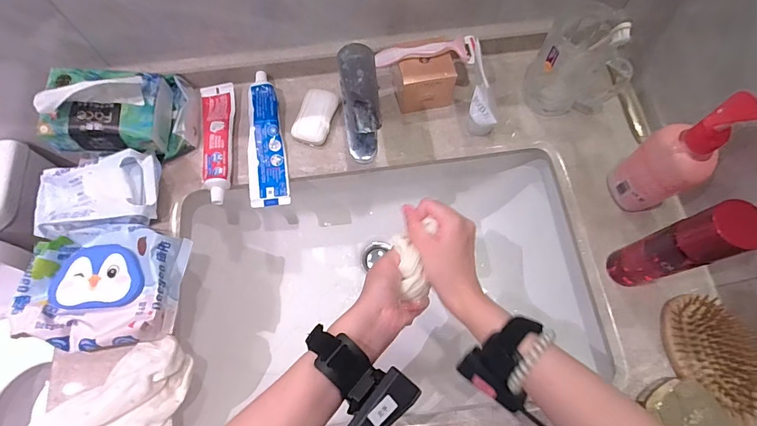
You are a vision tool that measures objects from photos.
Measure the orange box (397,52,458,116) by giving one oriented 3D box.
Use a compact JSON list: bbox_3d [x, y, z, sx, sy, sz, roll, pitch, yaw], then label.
[{"bbox_3d":[0.064,-0.174,0.551,0.076,0.068,0.041,-4,70,-1],"label":"orange box"}]

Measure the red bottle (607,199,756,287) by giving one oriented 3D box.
[{"bbox_3d":[0.301,0.038,0.411,0.035,0.176,0.044,-17,71,-6],"label":"red bottle"}]

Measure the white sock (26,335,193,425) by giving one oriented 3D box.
[{"bbox_3d":[-0.306,0.222,0.434,0.114,0.031,0.205,35,74,12],"label":"white sock"}]

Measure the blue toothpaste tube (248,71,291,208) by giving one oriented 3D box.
[{"bbox_3d":[-0.157,-0.107,0.549,0.049,0.027,0.193,-8,70,-2],"label":"blue toothpaste tube"}]

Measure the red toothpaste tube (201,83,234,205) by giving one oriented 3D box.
[{"bbox_3d":[-0.218,-0.100,0.549,0.043,0.020,0.183,-10,70,-3],"label":"red toothpaste tube"}]

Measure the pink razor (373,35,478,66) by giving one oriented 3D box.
[{"bbox_3d":[0.063,-0.212,0.523,0.131,0.015,0.039,-3,70,-1],"label":"pink razor"}]

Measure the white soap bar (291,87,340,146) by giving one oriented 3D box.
[{"bbox_3d":[-0.089,-0.135,0.560,0.051,0.027,0.081,21,72,8],"label":"white soap bar"}]

